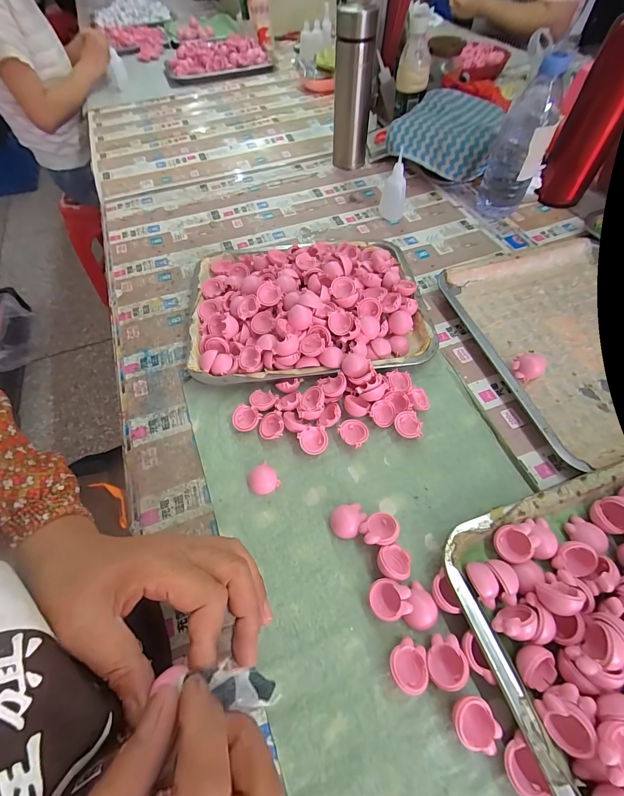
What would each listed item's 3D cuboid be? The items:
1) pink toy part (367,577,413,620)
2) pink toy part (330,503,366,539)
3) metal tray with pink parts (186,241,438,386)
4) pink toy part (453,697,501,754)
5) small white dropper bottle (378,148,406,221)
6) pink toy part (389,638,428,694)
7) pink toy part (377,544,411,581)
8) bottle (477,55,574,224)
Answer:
[{"bbox_3d":[0.064,0.164,0.283,0.034,0.014,0.029,-22,59,16],"label":"pink toy part"},{"bbox_3d":[0.034,0.113,0.321,0.033,0.012,0.027,-23,59,-12],"label":"pink toy part"},{"bbox_3d":[-0.008,-0.123,0.449,0.295,0.052,0.245,-6,57,-2],"label":"metal tray with pink parts"},{"bbox_3d":[0.114,0.227,0.244,0.030,0.019,0.029,-1,57,2],"label":"pink toy part"},{"bbox_3d":[0.134,-0.336,0.558,0.040,0.093,0.035,-4,57,0],"label":"small white dropper bottle"},{"bbox_3d":[0.072,0.201,0.261,0.027,0.018,0.032,3,57,4],"label":"pink toy part"},{"bbox_3d":[0.070,0.142,0.299,0.028,0.020,0.028,-1,57,2],"label":"pink toy part"},{"bbox_3d":[0.306,-0.368,0.515,0.068,0.189,0.071,17,60,13],"label":"bottle"}]

